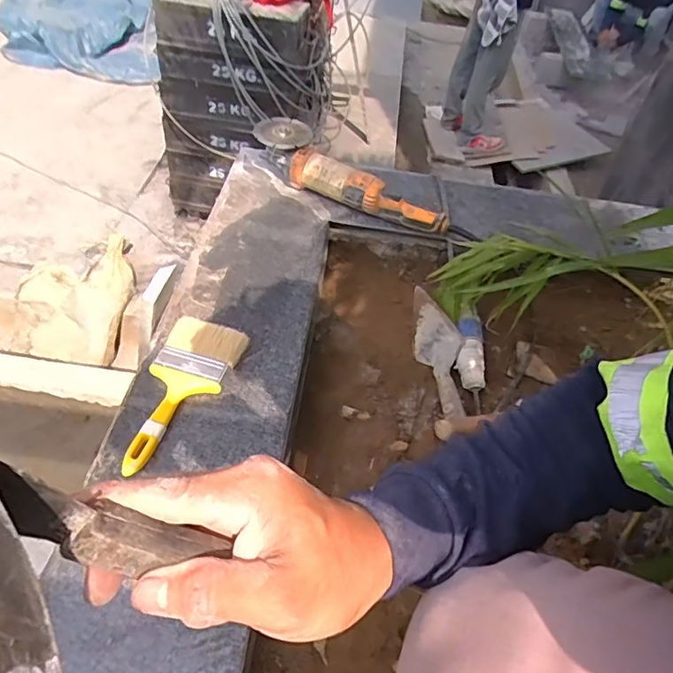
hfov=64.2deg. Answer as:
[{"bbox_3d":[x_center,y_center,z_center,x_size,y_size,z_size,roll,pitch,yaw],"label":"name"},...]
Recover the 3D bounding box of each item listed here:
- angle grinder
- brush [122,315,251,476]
[{"bbox_3d":[0.025,-0.287,0.979,0.391,0.097,0.091,26,50,16],"label":"angle grinder"},{"bbox_3d":[-0.200,0.069,0.672,0.096,0.030,0.222,16,48,7],"label":"brush"}]

